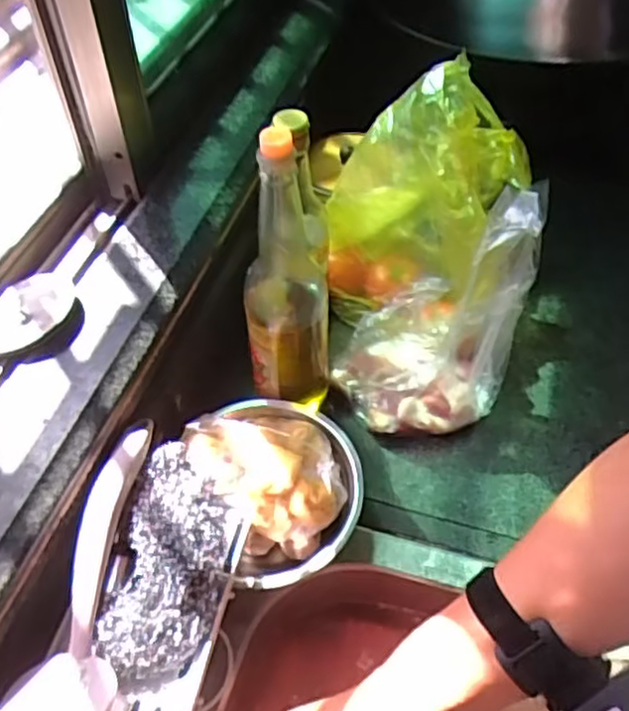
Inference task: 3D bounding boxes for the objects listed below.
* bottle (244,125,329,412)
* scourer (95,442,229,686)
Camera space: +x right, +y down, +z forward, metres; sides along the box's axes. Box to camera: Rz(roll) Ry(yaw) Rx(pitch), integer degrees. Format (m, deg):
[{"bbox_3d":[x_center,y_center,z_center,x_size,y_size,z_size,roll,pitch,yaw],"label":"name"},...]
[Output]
[{"bbox_3d":[-0.023,-0.055,0.575,0.068,0.292,0.066,0,51,1],"label":"bottle"},{"bbox_3d":[-0.099,0.143,0.486,0.069,0.047,0.159,6,51,5],"label":"scourer"}]

